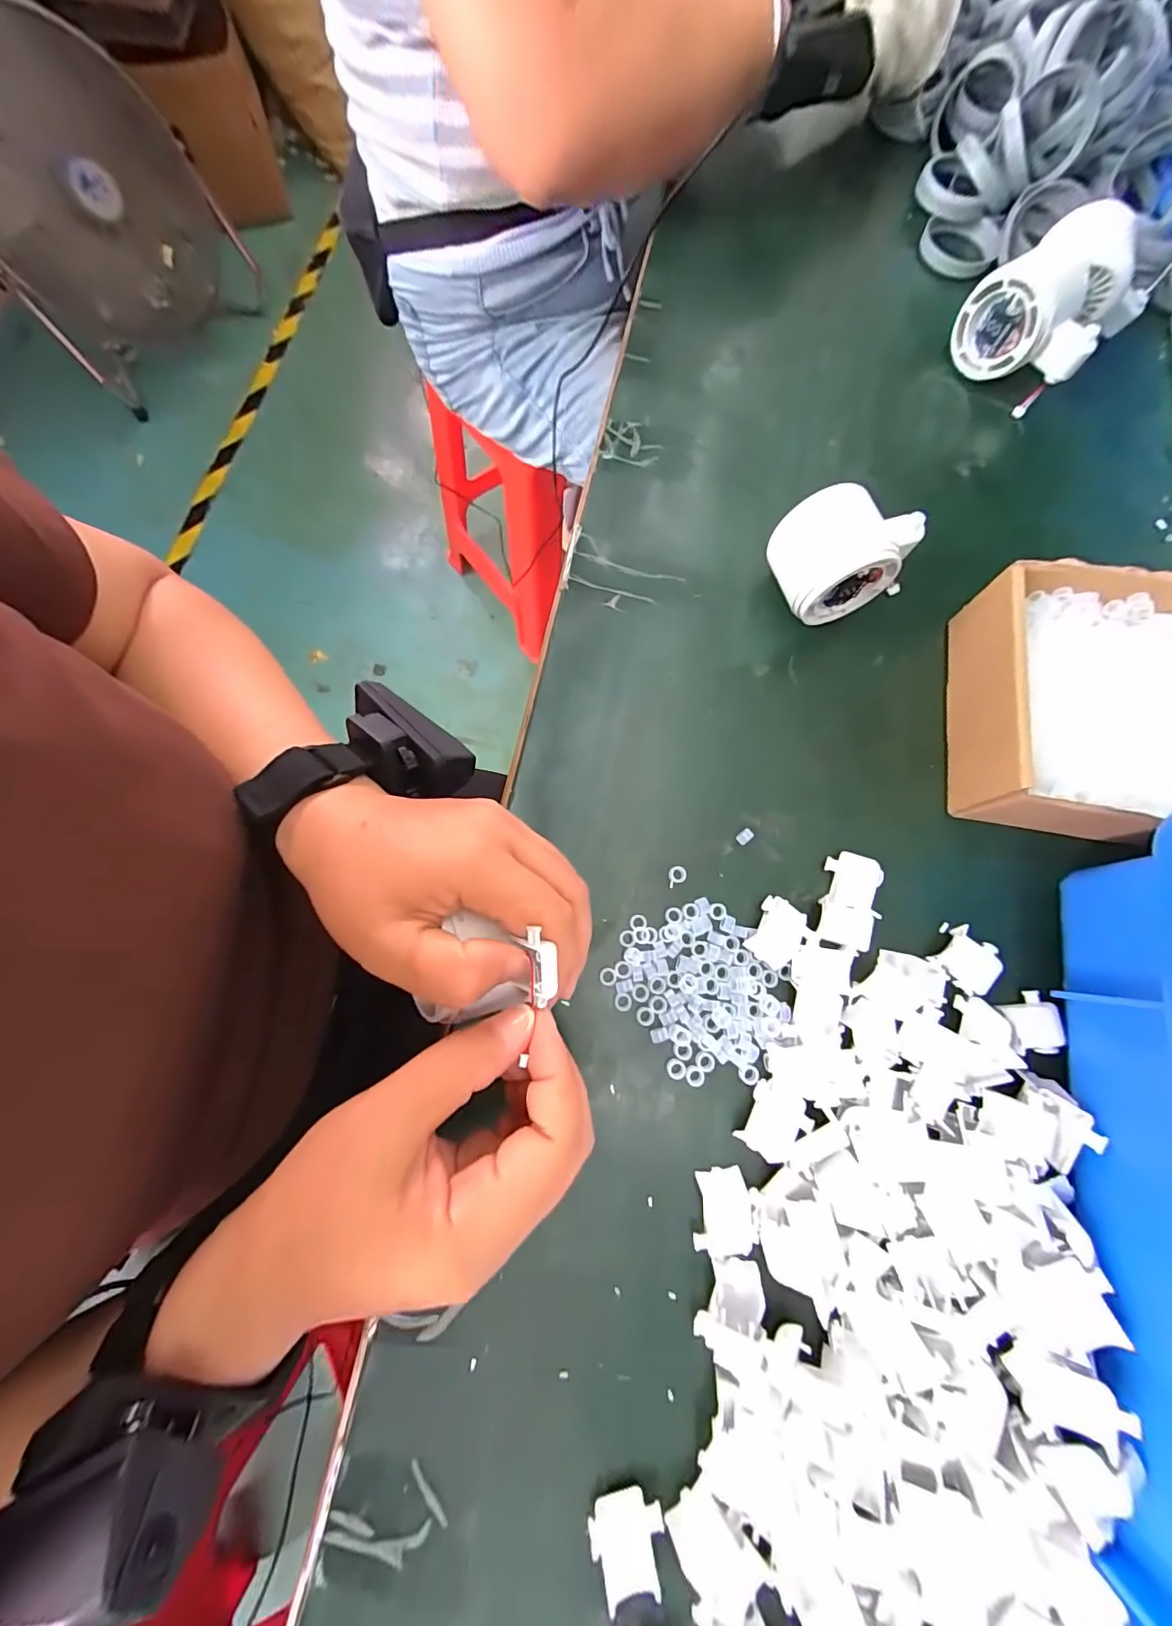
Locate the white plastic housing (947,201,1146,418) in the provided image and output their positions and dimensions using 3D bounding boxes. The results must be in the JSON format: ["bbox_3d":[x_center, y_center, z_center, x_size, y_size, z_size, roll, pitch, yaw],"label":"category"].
[{"bbox_3d":[0.329,-0.355,0.358,0.108,0.057,0.083,-44,80,-11],"label":"white plastic housing"}]

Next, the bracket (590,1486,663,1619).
[{"bbox_3d":[0.017,0.297,0.209,0.030,0.013,0.028,-8,76,-3],"label":"bracket"}]

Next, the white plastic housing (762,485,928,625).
[{"bbox_3d":[0.154,-0.148,0.302,0.091,0.055,0.052,-15,76,-5],"label":"white plastic housing"}]

